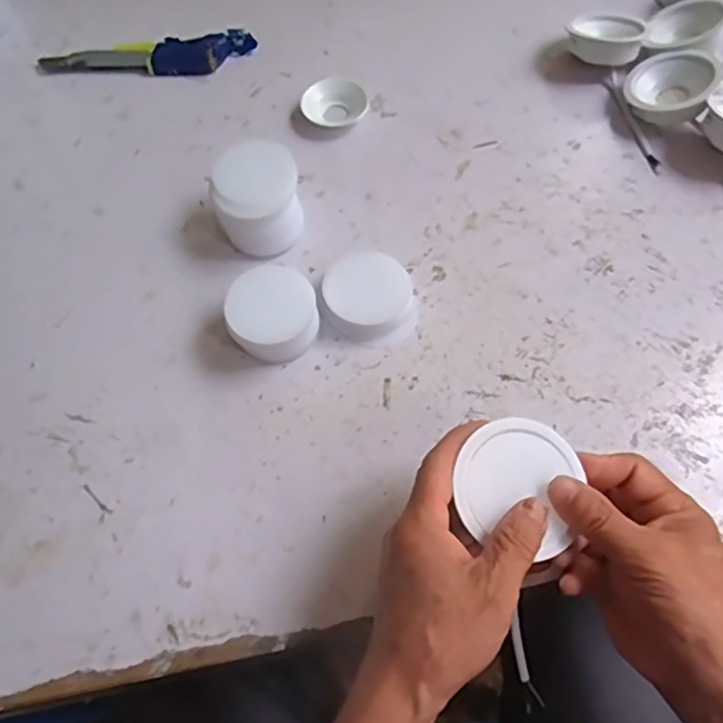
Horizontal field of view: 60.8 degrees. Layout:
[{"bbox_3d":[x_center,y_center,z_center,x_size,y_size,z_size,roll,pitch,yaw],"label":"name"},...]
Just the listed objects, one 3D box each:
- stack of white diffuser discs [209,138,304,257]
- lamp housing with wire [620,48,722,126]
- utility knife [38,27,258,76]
[{"bbox_3d":[-0.076,-0.119,0.458,0.062,0.056,0.073,-6,63,-1],"label":"stack of white diffuser discs"},{"bbox_3d":[0.257,-0.228,0.513,0.066,0.026,0.066,-48,57,-4],"label":"lamp housing with wire"},{"bbox_3d":[-0.196,-0.279,0.565,0.193,0.016,0.042,-9,64,-3],"label":"utility knife"}]

